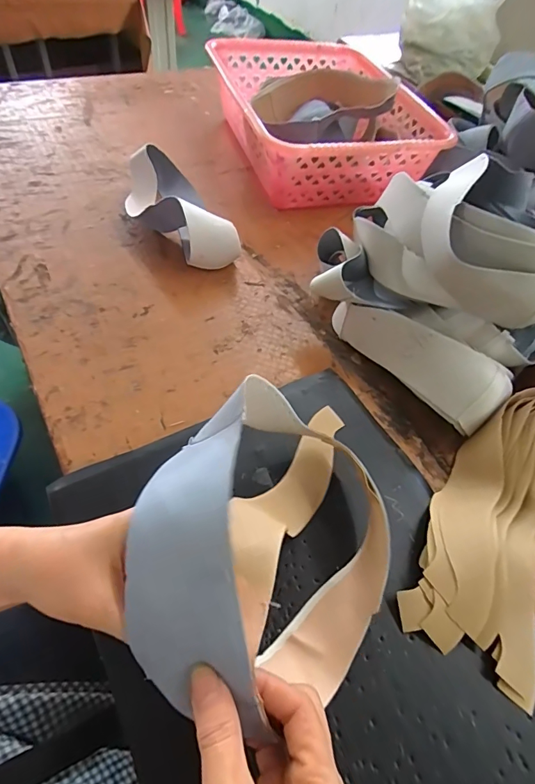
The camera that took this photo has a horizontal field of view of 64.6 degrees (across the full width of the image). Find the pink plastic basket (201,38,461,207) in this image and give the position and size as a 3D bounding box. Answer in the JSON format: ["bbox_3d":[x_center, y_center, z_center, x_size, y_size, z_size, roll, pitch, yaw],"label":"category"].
[{"bbox_3d":[0.091,-0.493,0.757,0.321,0.128,0.392,-9,56,-14],"label":"pink plastic basket"}]

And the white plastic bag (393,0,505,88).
[{"bbox_3d":[0.389,-0.794,0.912,0.219,0.172,0.172,18,54,4],"label":"white plastic bag"}]

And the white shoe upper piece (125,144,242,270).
[{"bbox_3d":[-0.135,-0.269,0.609,0.120,0.071,0.227,-15,58,-18],"label":"white shoe upper piece"}]

